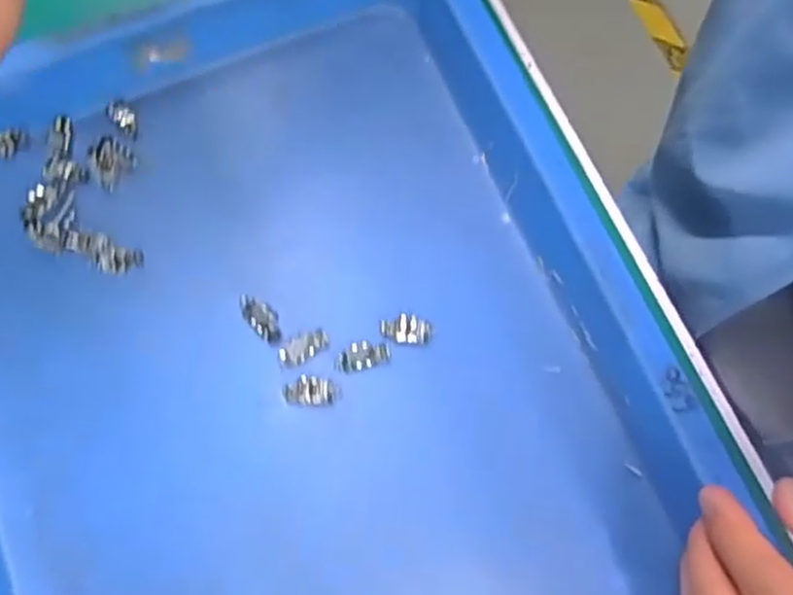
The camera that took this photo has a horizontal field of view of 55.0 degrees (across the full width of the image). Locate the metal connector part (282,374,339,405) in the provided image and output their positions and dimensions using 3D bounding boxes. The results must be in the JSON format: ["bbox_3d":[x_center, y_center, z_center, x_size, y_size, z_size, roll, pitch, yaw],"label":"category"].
[{"bbox_3d":[-0.042,0.044,0.362,0.027,0.006,0.014,5,73,4],"label":"metal connector part"}]

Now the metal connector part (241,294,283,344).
[{"bbox_3d":[-0.067,0.010,0.376,0.014,0.004,0.031,-39,75,-10],"label":"metal connector part"}]

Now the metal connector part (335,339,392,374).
[{"bbox_3d":[-0.016,0.028,0.371,0.027,0.005,0.013,-14,73,-2],"label":"metal connector part"}]

